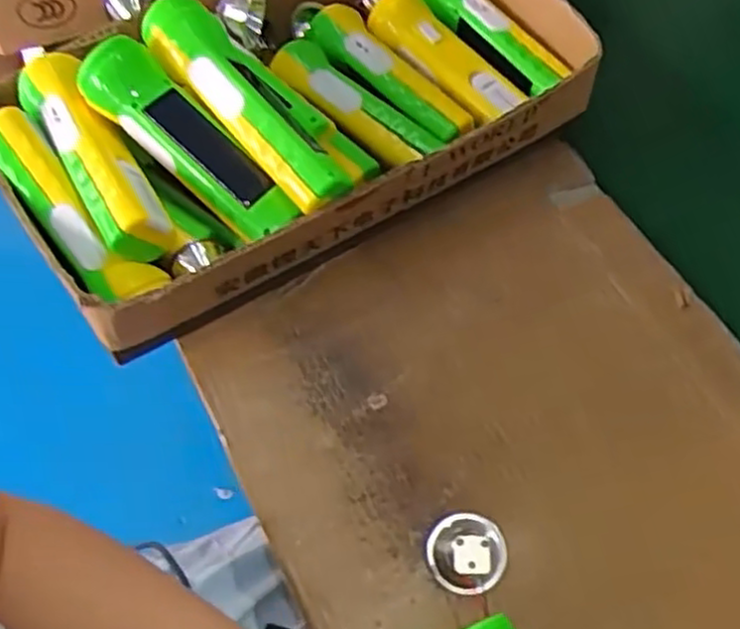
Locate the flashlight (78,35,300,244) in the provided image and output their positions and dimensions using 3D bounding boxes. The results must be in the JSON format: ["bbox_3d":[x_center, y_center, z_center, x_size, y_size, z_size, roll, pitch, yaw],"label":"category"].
[{"bbox_3d":[-0.116,-0.109,0.494,0.161,0.033,0.042,44,66,0],"label":"flashlight"}]

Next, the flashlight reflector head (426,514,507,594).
[{"bbox_3d":[0.056,0.133,0.431,0.045,0.030,0.042,-1,57,1],"label":"flashlight reflector head"}]

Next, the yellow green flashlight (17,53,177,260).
[{"bbox_3d":[-0.181,-0.106,0.493,0.044,0.043,0.160,-30,74,-17],"label":"yellow green flashlight"}]

